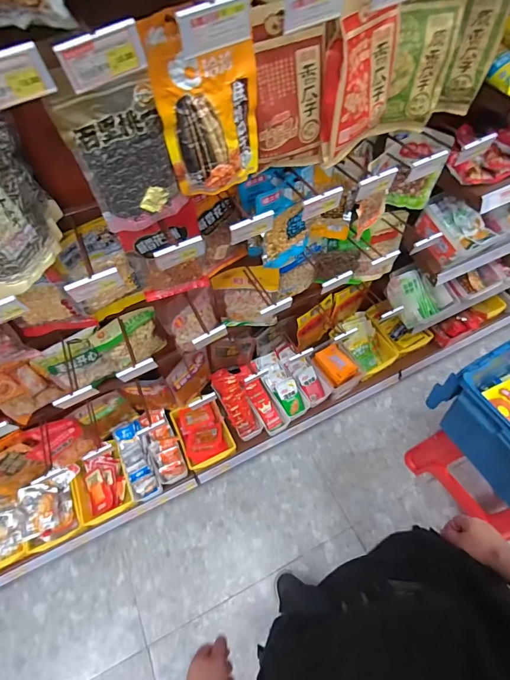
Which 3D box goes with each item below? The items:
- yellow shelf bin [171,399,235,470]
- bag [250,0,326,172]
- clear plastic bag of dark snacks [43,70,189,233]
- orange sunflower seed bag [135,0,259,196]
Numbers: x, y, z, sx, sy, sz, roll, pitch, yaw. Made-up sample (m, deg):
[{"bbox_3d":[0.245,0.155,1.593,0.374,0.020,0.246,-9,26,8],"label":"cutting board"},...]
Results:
[{"bbox_3d":[-0.190,0.330,1.322,0.172,0.076,0.222,-23,60,-10],"label":"yellow shelf bin"},{"bbox_3d":[0.051,-0.377,0.553,0.111,0.239,0.022,-20,52,-8],"label":"bag"},{"bbox_3d":[-0.178,-0.247,0.511,0.123,0.184,0.034,-19,59,-7],"label":"clear plastic bag of dark snacks"},{"bbox_3d":[-0.060,-0.320,0.511,0.144,0.223,0.020,-26,55,-13],"label":"orange sunflower seed bag"}]

